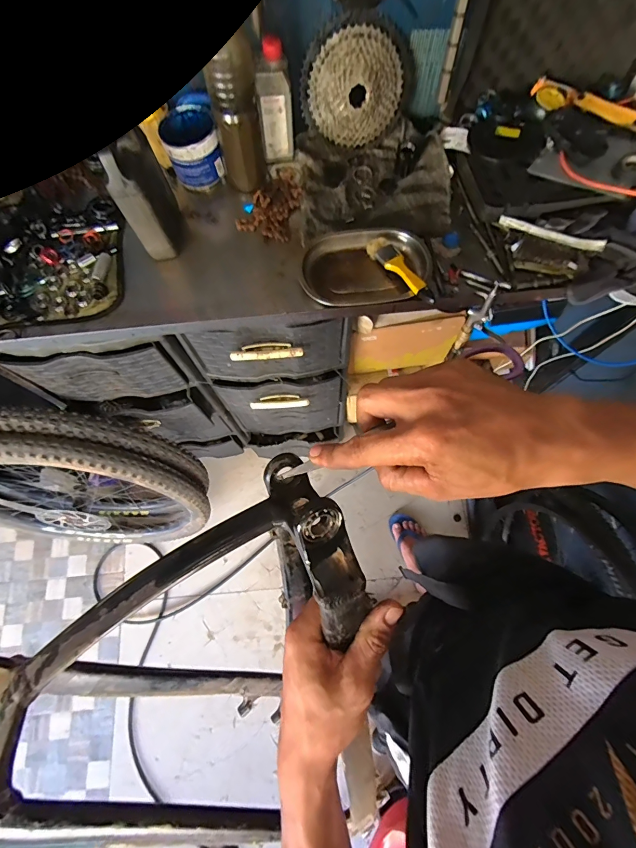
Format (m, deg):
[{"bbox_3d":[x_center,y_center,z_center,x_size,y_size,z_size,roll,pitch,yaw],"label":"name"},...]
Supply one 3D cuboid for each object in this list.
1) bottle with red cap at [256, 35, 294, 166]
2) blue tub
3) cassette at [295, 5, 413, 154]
[{"bbox_3d":[-0.078,-0.566,0.684,0.062,0.171,0.056,-5,71,0],"label":"bottle with red cap"},{"bbox_3d":[-0.228,-0.513,0.718,0.095,0.098,0.114,-11,72,-2],"label":"blue tub"},{"bbox_3d":[0.070,-0.594,0.688,0.200,0.162,0.065,-9,72,-1],"label":"cassette"}]

